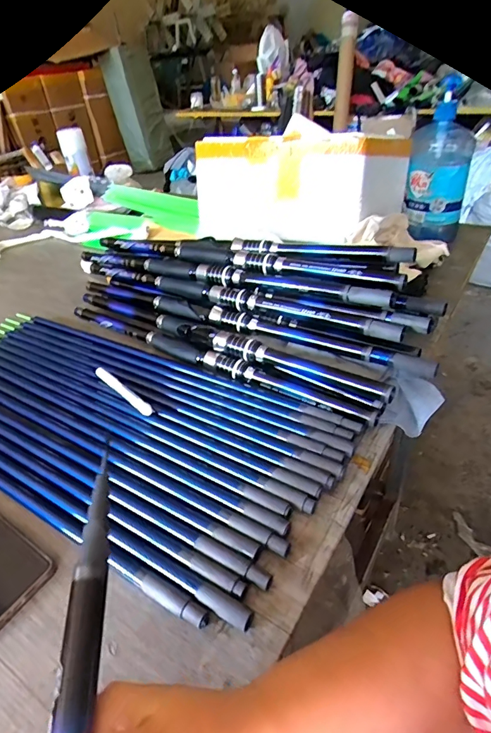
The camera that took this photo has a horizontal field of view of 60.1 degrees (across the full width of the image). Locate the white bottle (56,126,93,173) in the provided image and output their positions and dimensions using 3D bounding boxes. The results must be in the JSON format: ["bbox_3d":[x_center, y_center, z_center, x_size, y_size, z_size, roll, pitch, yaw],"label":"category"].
[{"bbox_3d":[-0.468,-0.591,1.164,0.063,0.107,0.066,-18,38,-17],"label":"white bottle"}]

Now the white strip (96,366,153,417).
[{"bbox_3d":[-0.152,0.029,0.524,0.013,0.013,0.125,-33,44,-31],"label":"white strip"}]

